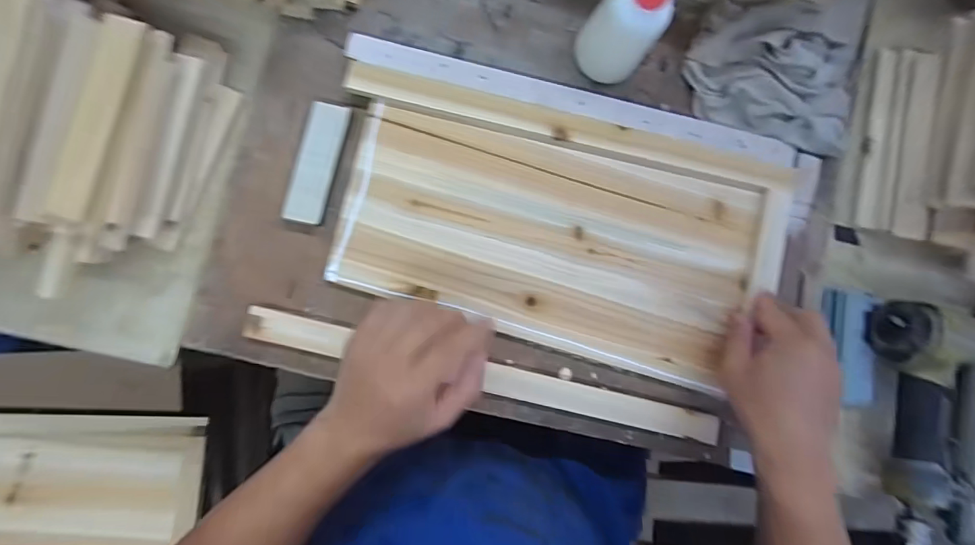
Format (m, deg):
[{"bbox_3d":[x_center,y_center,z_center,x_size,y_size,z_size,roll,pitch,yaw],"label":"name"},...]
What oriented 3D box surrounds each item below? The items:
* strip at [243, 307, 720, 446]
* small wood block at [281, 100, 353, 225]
[{"bbox_3d":[0.006,0.100,0.443,0.448,0.017,0.029,14,88,-5],"label":"strip"},{"bbox_3d":[-0.153,-0.098,0.425,0.033,0.015,0.109,14,84,-8],"label":"small wood block"}]

